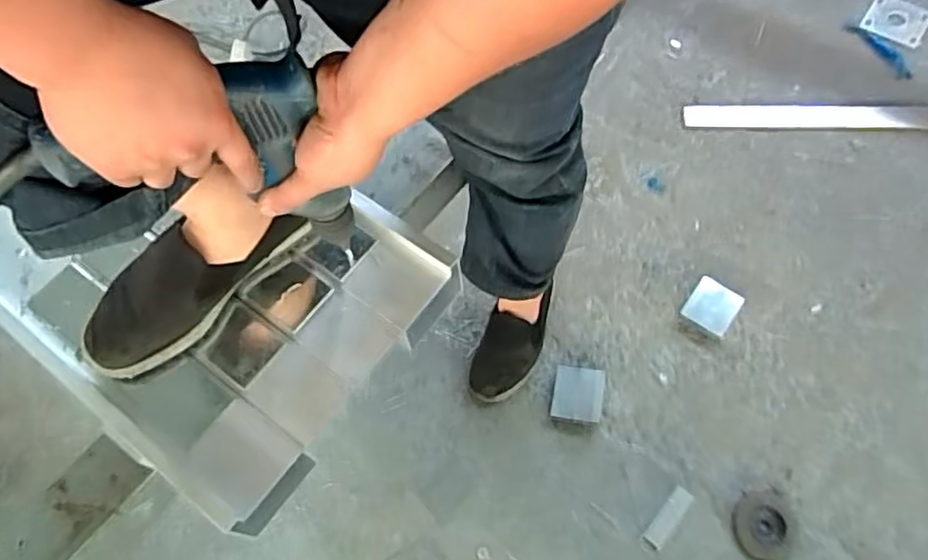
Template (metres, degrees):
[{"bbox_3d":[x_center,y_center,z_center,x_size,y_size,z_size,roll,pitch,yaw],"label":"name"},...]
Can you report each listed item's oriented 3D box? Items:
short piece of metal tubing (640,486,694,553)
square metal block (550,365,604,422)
[{"bbox_3d":[0.322,0.380,1.048,0.035,0.017,0.117,38,73,18],"label":"short piece of metal tubing"},{"bbox_3d":[0.194,0.194,1.135,0.081,0.014,0.092,9,67,7],"label":"square metal block"}]

